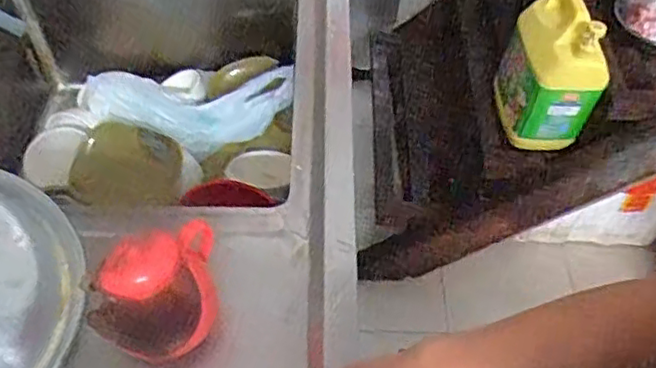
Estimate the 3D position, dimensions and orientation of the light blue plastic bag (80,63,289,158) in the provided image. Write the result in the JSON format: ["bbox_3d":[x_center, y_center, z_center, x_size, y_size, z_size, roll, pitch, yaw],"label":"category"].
[{"bbox_3d":[-0.227,-0.132,1.027,0.347,0.111,0.108,5,53,3],"label":"light blue plastic bag"}]

